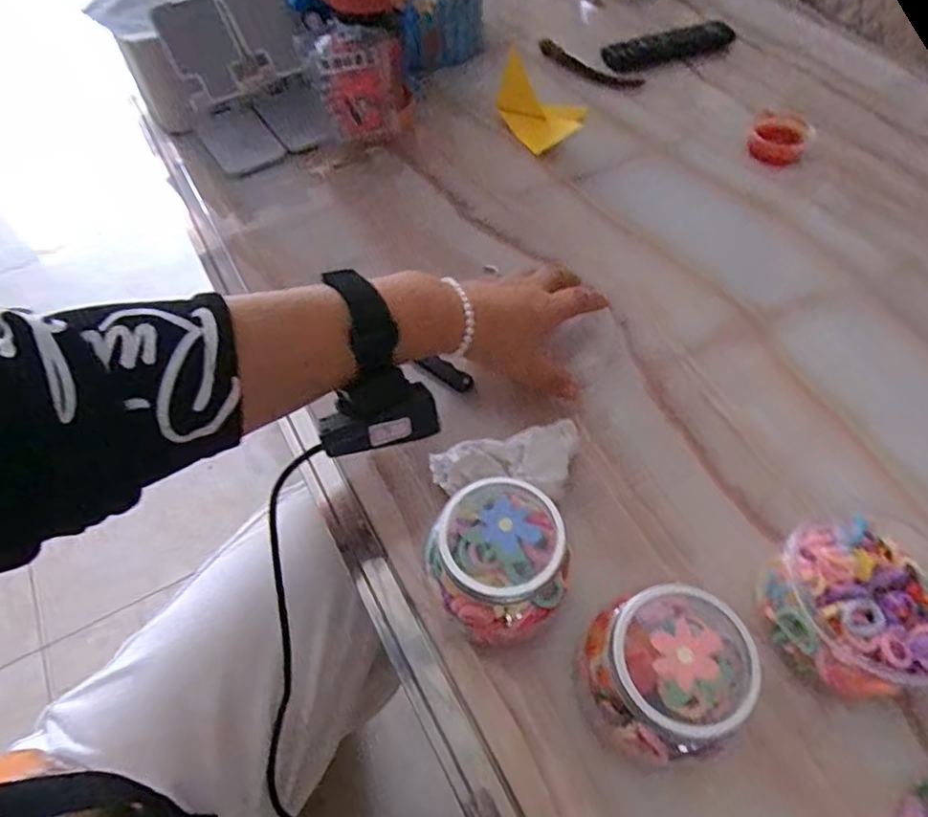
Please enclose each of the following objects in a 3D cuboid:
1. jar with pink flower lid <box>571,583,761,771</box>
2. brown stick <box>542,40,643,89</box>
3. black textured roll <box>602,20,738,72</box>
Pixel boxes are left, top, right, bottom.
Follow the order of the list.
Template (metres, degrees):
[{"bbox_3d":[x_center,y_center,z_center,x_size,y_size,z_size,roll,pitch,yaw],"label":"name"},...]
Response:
[{"bbox_3d":[0.101,0.139,0.314,0.072,0.072,0.073,-1,57,1],"label":"jar with pink flower lid"},{"bbox_3d":[0.145,-0.403,0.715,0.131,0.019,0.030,26,61,18],"label":"brown stick"},{"bbox_3d":[0.250,-0.439,0.743,0.169,0.030,0.027,-18,58,-9],"label":"black textured roll"}]

